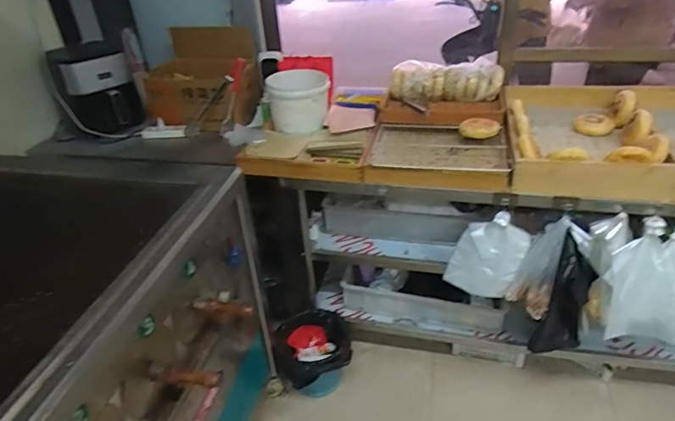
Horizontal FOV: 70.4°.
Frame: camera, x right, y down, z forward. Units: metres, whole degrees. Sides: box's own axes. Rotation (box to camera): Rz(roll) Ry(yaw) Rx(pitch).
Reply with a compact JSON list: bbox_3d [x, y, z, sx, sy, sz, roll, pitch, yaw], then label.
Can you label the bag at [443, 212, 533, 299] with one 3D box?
[{"bbox_3d":[0.441,0.138,1.414,0.230,0.236,0.075,5,34,15],"label":"bag"}]

